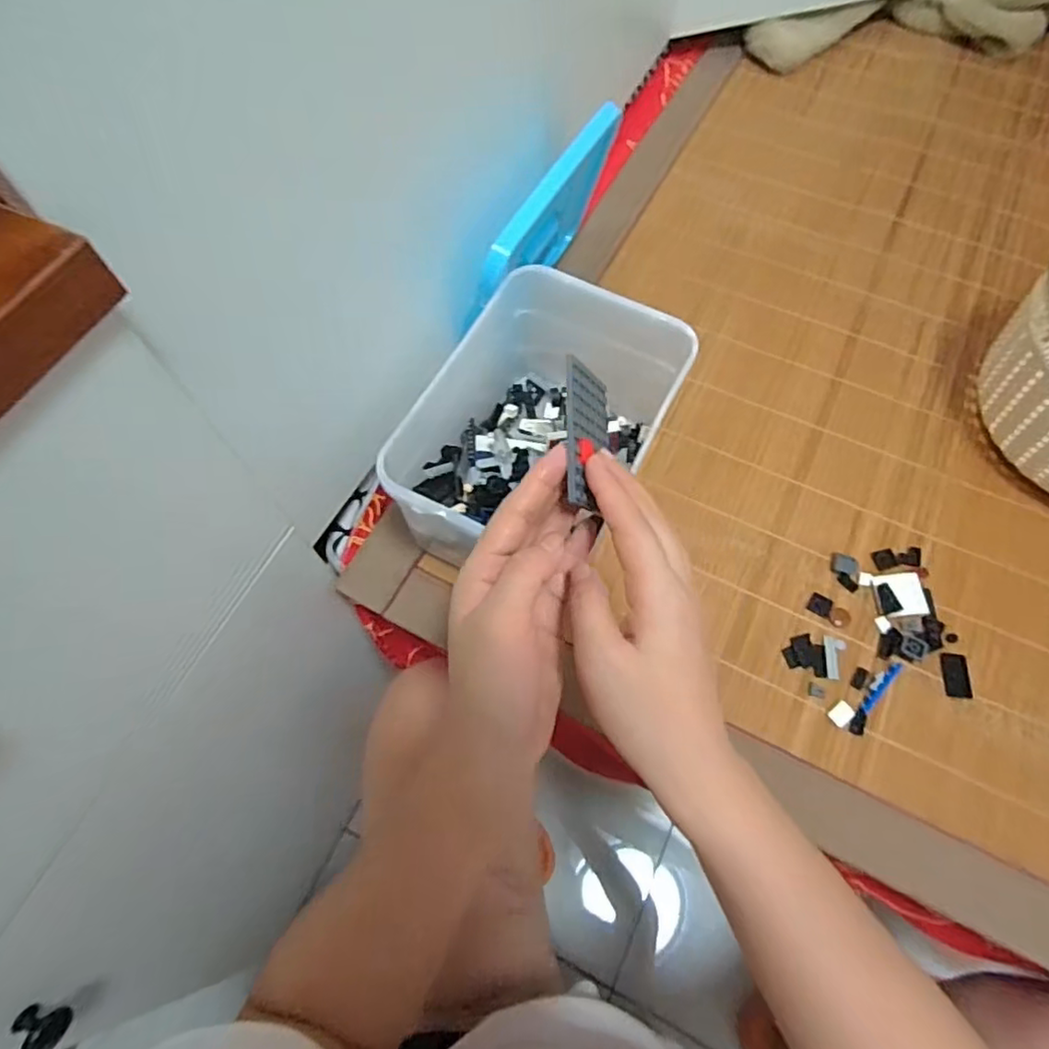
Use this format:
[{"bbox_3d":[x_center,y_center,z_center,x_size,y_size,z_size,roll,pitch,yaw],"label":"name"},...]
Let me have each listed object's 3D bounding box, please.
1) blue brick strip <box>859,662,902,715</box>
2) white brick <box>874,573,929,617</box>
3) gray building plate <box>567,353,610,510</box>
[{"bbox_3d":[0.251,0.114,0.442,0.047,0.004,0.006,-43,70,-15],"label":"blue brick strip"},{"bbox_3d":[0.279,0.053,0.469,0.034,0.009,0.033,-5,63,0],"label":"white brick"},{"bbox_3d":[0.035,-0.047,0.338,0.004,0.043,0.079,-9,76,36],"label":"gray building plate"}]

